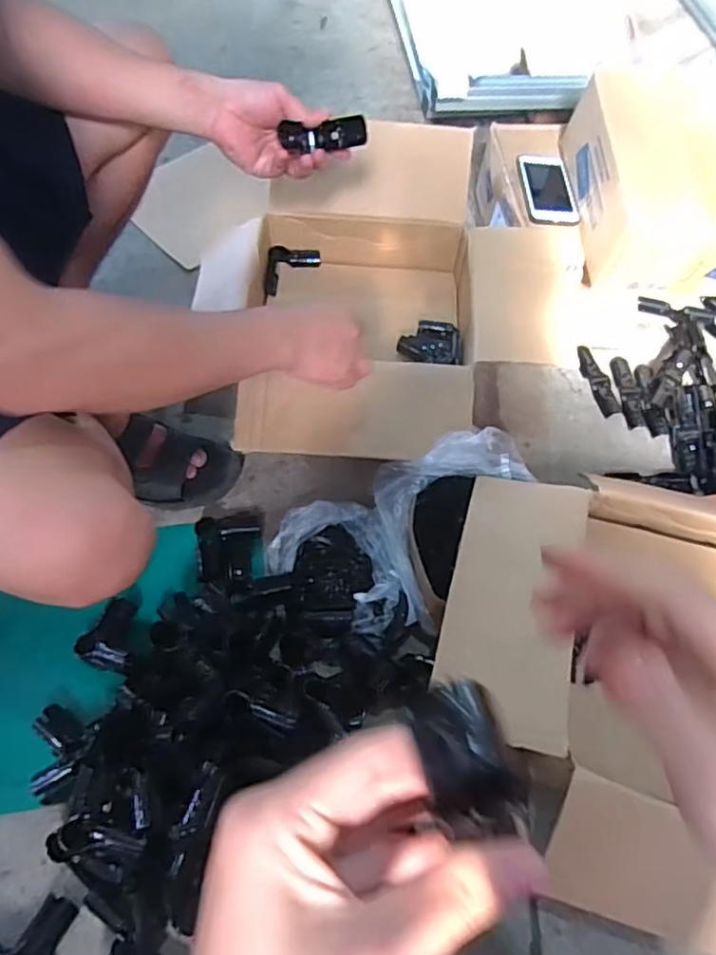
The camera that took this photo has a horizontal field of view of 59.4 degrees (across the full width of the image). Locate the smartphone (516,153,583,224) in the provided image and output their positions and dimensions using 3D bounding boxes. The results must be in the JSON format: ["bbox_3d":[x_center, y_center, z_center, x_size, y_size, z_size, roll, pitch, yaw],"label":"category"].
[{"bbox_3d":[0.311,-0.471,1.021,0.086,0.015,0.164,-1,61,-3],"label":"smartphone"}]

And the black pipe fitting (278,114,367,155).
[{"bbox_3d":[-0.039,-0.401,0.731,0.095,0.037,0.028,-12,62,-10],"label":"black pipe fitting"}]

